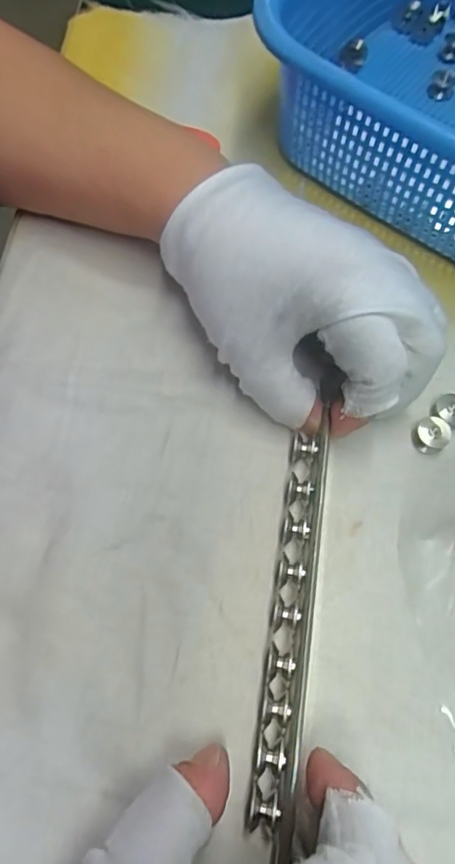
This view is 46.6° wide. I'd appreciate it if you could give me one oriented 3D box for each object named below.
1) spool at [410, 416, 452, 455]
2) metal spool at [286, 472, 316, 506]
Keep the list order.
[{"bbox_3d":[0.089,0.001,0.232,0.014,0.010,0.014,0,68,0],"label":"spool"},{"bbox_3d":[0.030,0.025,0.220,0.010,0.010,0.012,14,68,5],"label":"metal spool"}]

